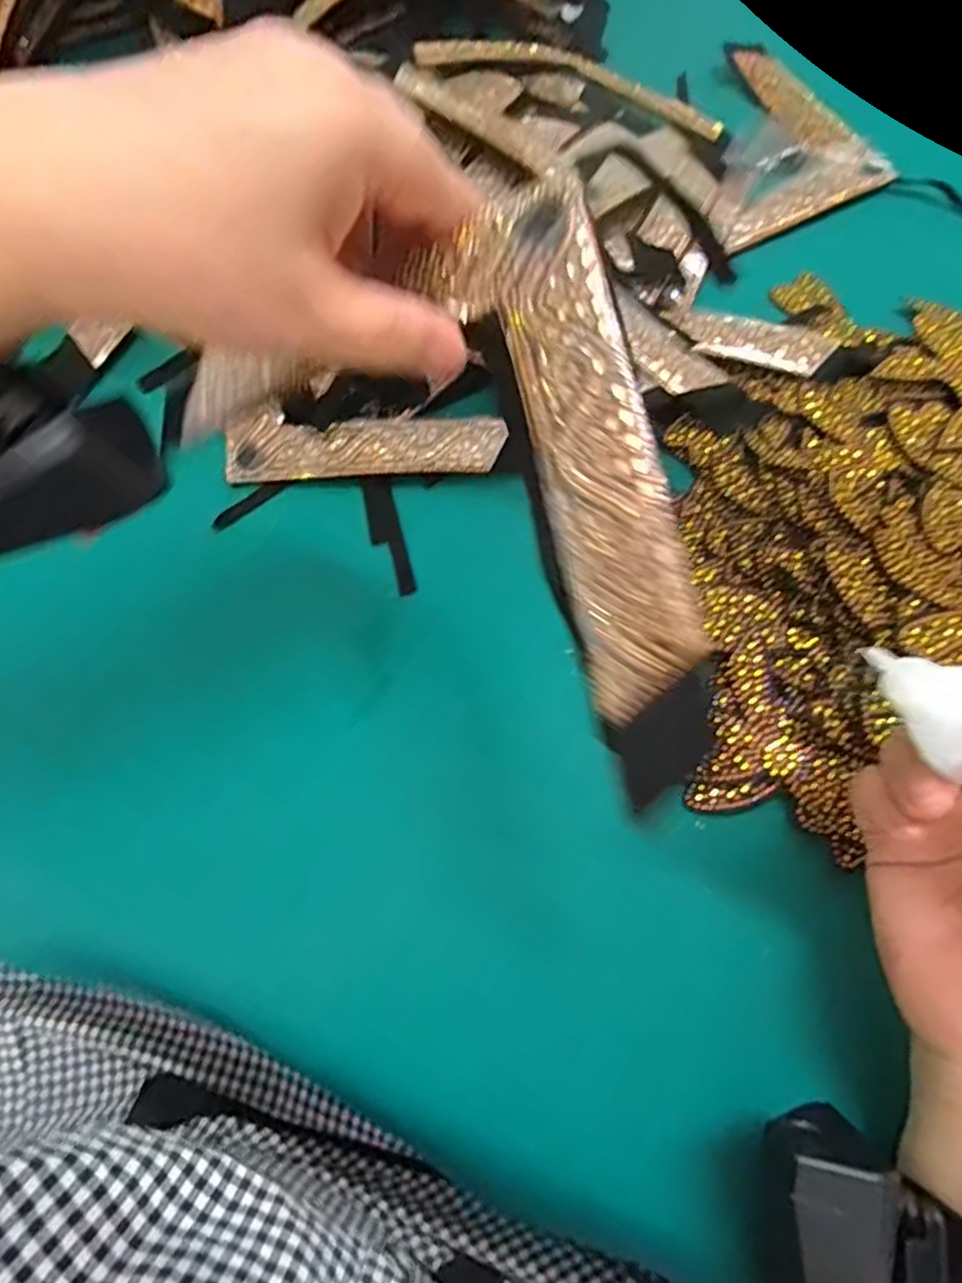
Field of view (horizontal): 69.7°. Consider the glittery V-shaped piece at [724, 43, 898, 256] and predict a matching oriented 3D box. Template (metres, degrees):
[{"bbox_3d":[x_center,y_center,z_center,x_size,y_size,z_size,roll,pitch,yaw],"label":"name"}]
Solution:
[{"bbox_3d":[0.203,-0.330,0.453,0.107,0.015,0.180,-3,67,1],"label":"glittery V-shaped piece"}]

